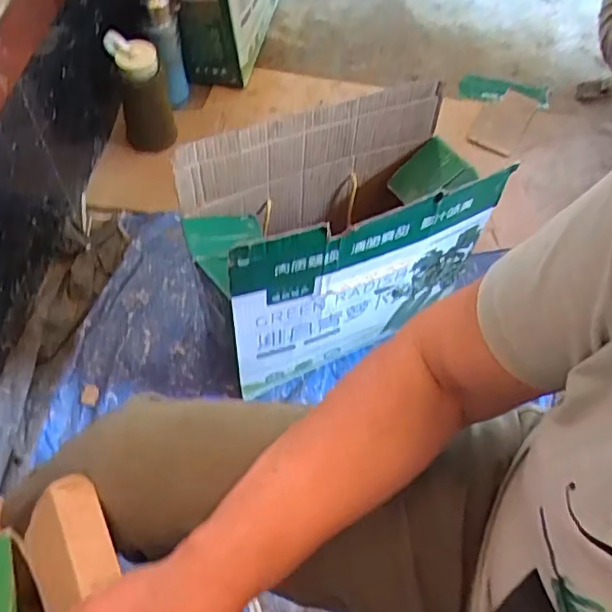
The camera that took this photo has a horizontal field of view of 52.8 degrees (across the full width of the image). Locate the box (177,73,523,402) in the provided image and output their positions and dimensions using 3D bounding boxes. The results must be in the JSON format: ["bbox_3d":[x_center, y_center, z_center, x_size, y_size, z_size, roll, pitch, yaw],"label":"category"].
[{"bbox_3d":[0.033,-0.070,0.816,0.335,0.356,0.176,-23,62,-16],"label":"box"}]

